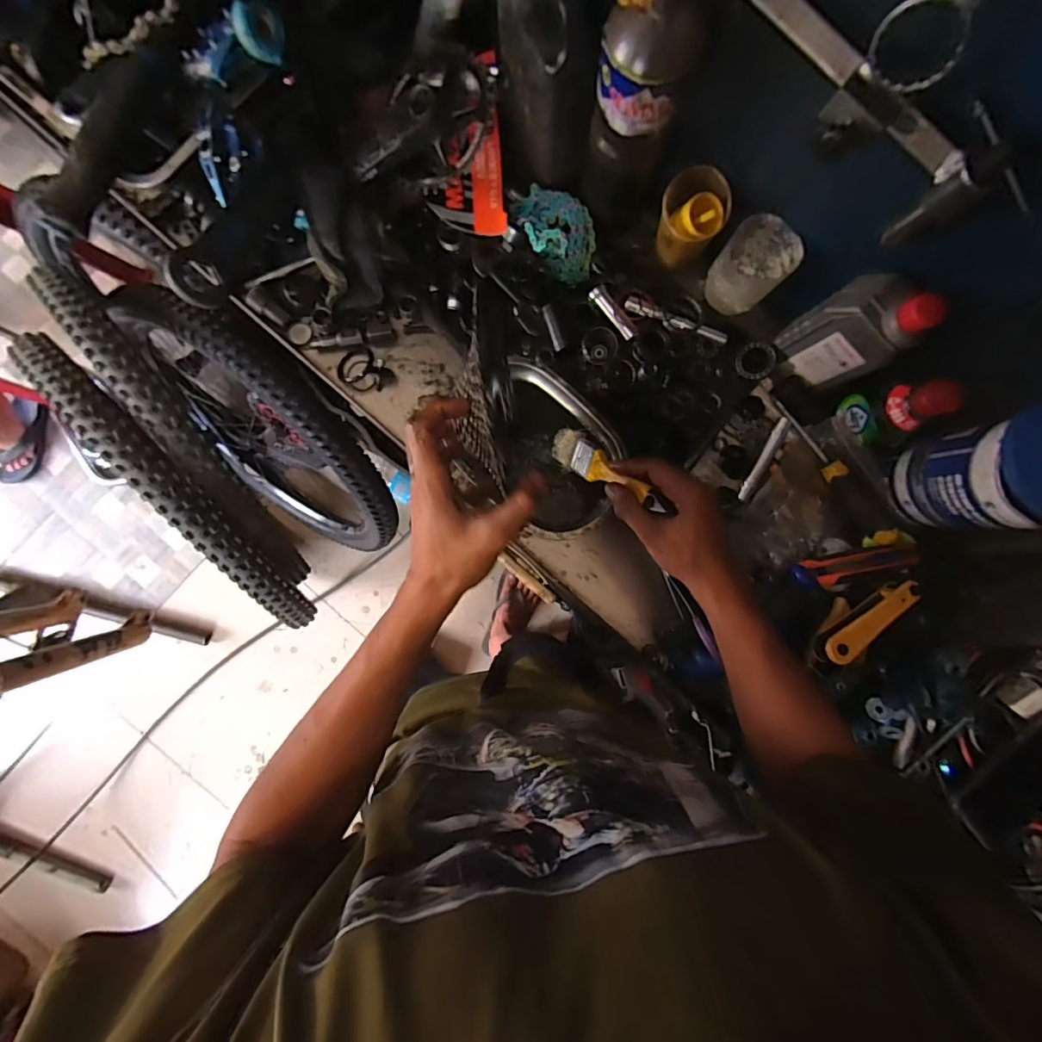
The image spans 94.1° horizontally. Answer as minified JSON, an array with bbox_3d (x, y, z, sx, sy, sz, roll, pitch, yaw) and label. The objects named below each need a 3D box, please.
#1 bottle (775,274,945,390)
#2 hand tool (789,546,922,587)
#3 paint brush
[{"bbox_3d":[0.333,-0.190,0.498,0.053,0.172,0.081,-32,89,-3],"label":"bottle"},{"bbox_3d":[0.382,0.052,0.560,0.137,0.035,0.030,-10,88,-3],"label":"hand tool"},{"bbox_3d":[0.088,-0.055,0.501,0.009,0.173,0.042,-2,116,-35],"label":"paint brush"}]

